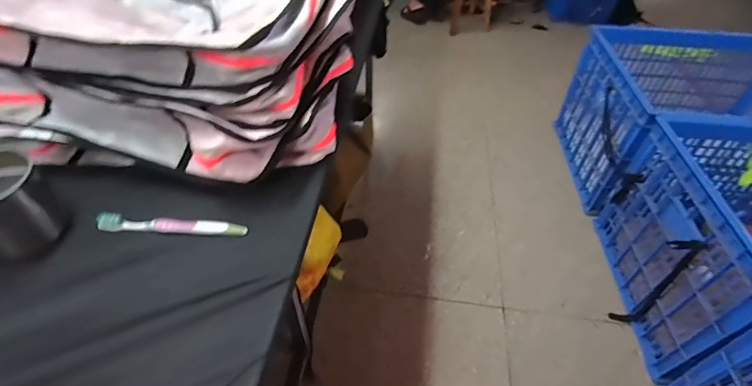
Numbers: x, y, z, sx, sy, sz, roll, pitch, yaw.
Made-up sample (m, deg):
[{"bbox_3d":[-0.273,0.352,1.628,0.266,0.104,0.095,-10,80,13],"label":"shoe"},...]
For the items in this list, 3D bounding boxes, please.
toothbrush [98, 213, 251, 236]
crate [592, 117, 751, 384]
[{"bbox_3d":[-0.260,0.043,0.495,0.188,0.015,0.021,5,47,2],"label":"toothbrush"},{"bbox_3d":[1.275,0.172,1.169,0.899,0.491,0.676,4,47,1],"label":"crate"}]

